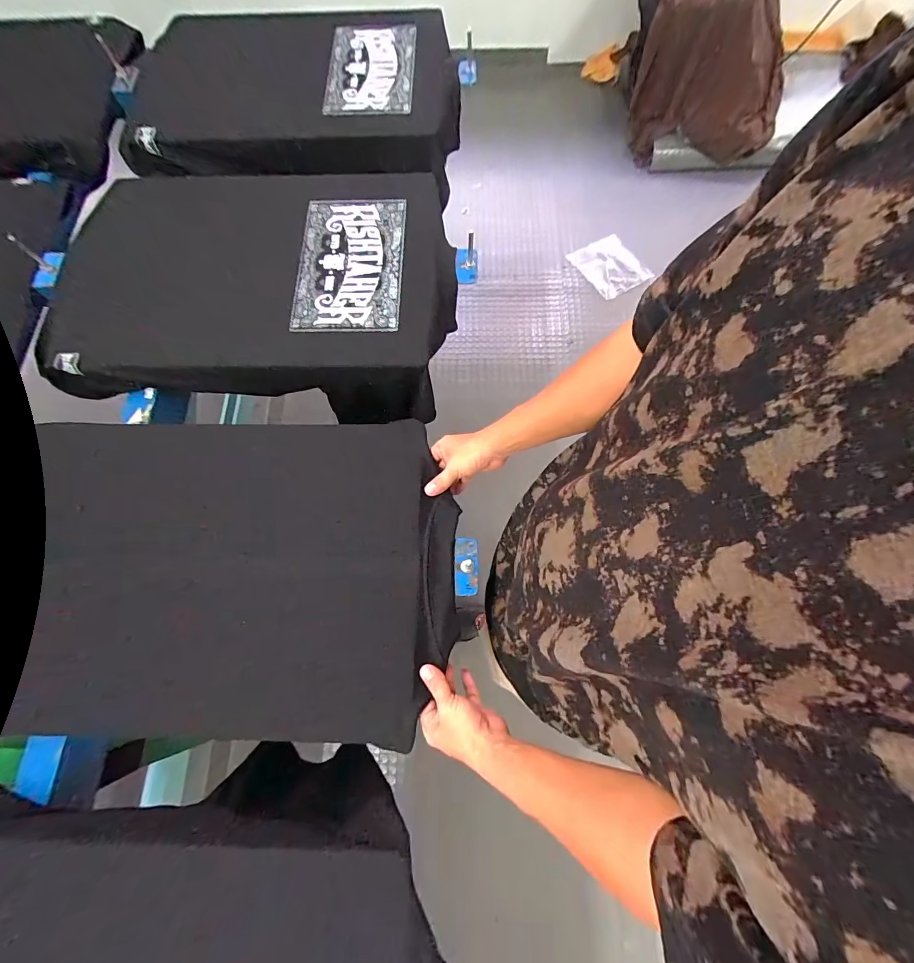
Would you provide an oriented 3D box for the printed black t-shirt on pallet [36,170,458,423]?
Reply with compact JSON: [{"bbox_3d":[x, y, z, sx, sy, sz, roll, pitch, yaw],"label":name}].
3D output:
[{"bbox_3d":[-0.337,-0.342,0.684,0.653,0.120,0.454,-1,72,0],"label":"printed black t-shirt on pallet"}]

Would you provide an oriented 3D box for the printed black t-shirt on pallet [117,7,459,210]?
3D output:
[{"bbox_3d":[-0.322,-0.798,0.824,0.643,0.150,0.417,-5,73,-1],"label":"printed black t-shirt on pallet"}]

